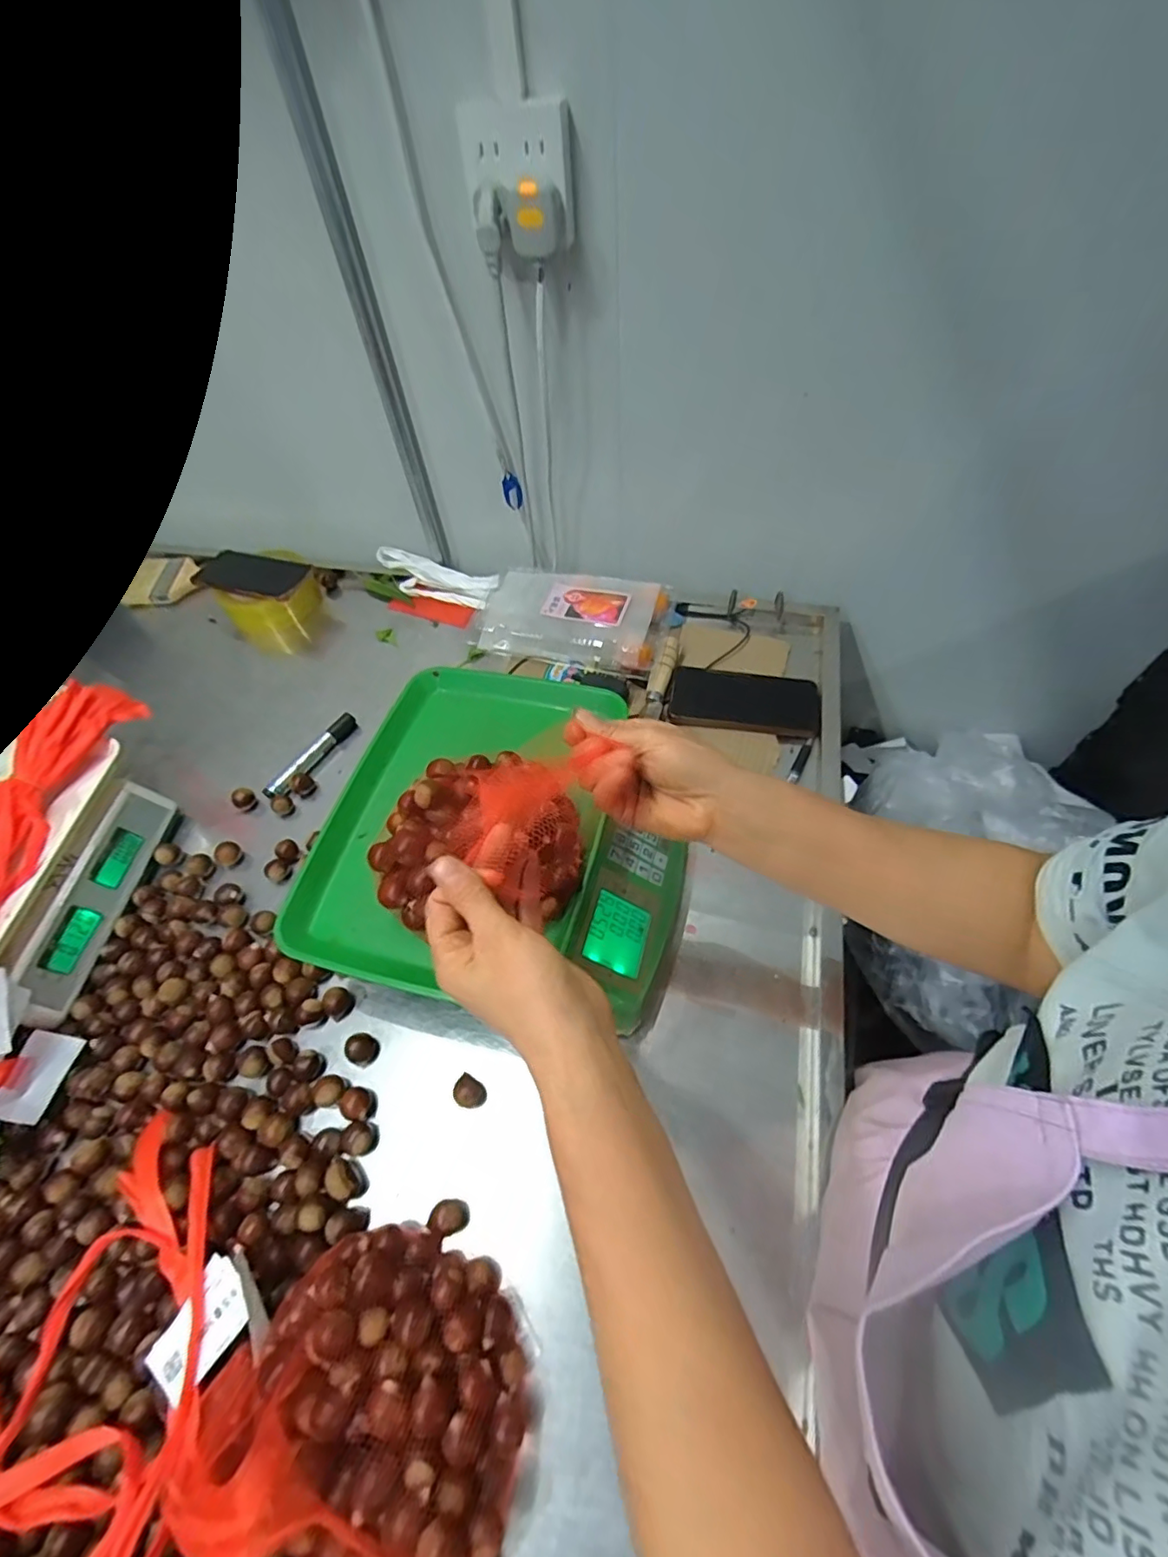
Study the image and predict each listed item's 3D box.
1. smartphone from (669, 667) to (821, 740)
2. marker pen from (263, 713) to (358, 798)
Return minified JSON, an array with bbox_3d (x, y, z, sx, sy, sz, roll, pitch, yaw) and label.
[{"bbox_3d":[0.183,-0.092,0.655,0.164,0.016,0.080,9,57,9],"label":"smartphone"},{"bbox_3d":[-0.308,-0.025,0.655,0.021,0.021,0.128,28,62,21],"label":"marker pen"}]

